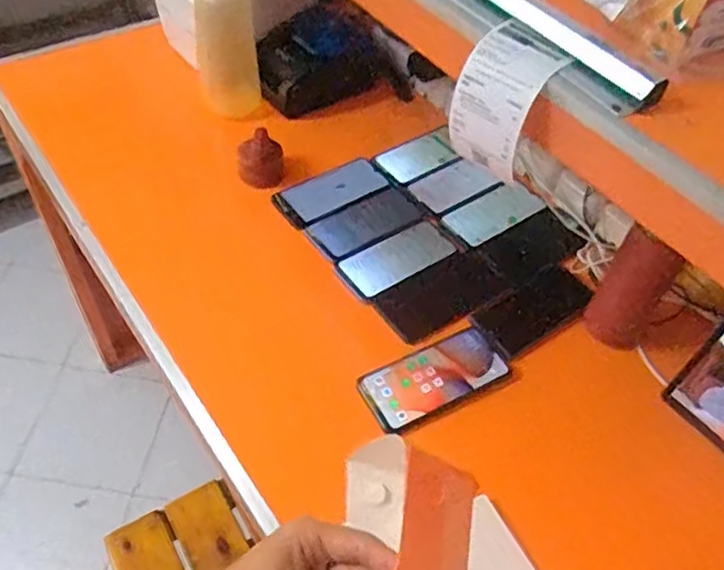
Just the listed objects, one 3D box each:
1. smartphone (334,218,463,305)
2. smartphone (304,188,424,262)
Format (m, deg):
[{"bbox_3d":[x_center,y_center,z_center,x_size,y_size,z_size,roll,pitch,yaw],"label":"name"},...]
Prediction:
[{"bbox_3d":[0.047,-0.037,0.877,0.162,0.017,0.073,-28,59,-25],"label":"smartphone"},{"bbox_3d":[0.003,-0.087,0.910,0.158,0.014,0.078,-28,59,-25],"label":"smartphone"}]

